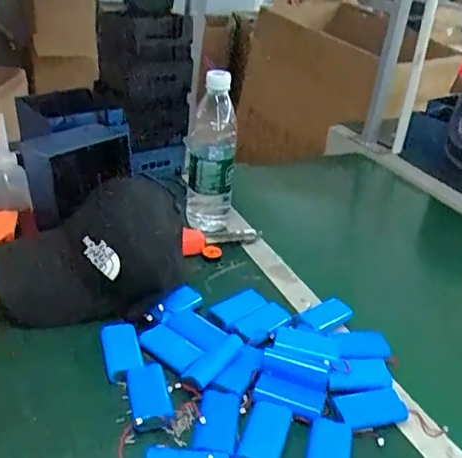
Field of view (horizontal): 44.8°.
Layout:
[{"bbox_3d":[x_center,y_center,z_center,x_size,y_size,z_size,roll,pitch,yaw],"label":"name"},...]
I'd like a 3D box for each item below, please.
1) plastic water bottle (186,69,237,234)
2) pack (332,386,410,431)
[{"bbox_3d":[-0.029,-0.113,0.827,0.067,0.235,0.067,4,27,-2],"label":"plastic water bottle"},{"bbox_3d":[0.134,0.175,0.548,0.070,0.016,0.041,-5,29,-18],"label":"pack"}]

